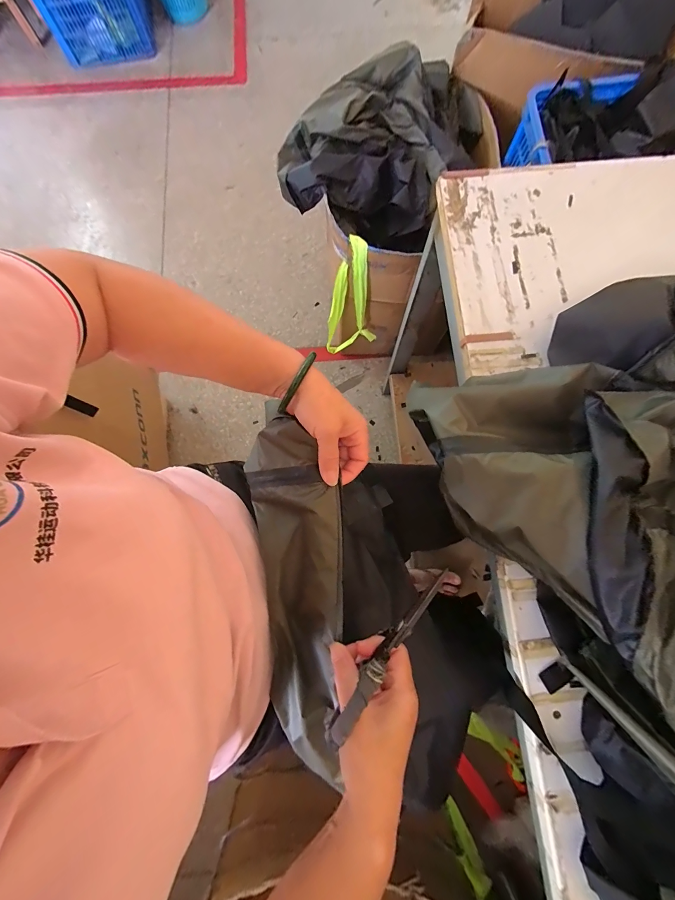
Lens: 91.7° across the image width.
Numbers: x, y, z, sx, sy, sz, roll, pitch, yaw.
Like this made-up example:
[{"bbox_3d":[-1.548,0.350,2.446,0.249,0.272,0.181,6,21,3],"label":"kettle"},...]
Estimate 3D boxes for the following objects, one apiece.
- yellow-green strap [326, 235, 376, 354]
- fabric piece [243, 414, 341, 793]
[{"bbox_3d":[0.039,-0.402,0.911,0.145,0.376,0.071,1,78,1],"label":"yellow-green strap"},{"bbox_3d":[-0.042,0.156,0.361,0.099,0.059,0.369,-5,91,-1],"label":"fabric piece"}]

